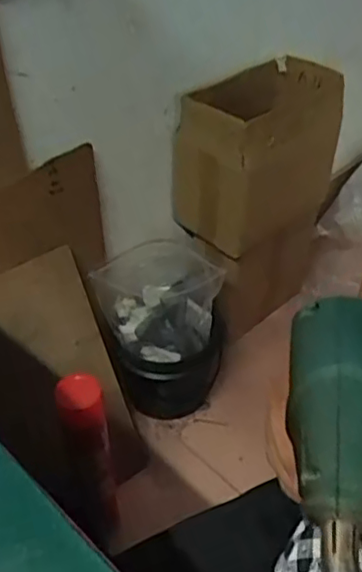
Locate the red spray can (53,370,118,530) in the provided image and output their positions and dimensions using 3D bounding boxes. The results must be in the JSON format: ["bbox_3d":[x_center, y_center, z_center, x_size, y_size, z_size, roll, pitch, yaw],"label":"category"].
[{"bbox_3d":[-0.141,0.257,0.969,0.069,0.337,0.066,1,42,-1],"label":"red spray can"}]

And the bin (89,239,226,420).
[{"bbox_3d":[-0.035,0.086,1.155,0.220,0.329,0.165,0,42,-2],"label":"bin"}]

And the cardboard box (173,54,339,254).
[{"bbox_3d":[0.134,-0.226,1.114,0.157,0.264,0.316,33,51,31],"label":"cardboard box"}]

